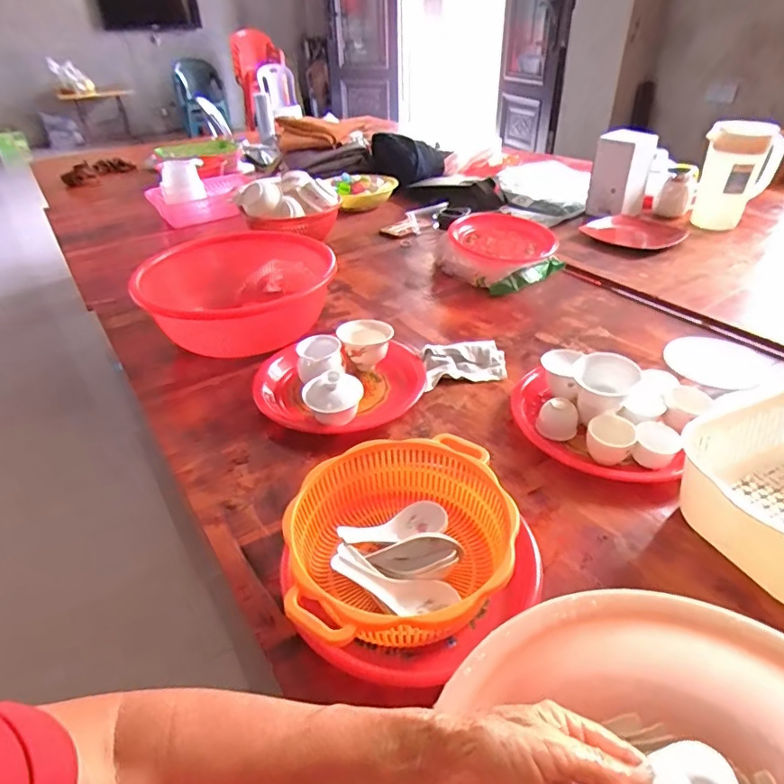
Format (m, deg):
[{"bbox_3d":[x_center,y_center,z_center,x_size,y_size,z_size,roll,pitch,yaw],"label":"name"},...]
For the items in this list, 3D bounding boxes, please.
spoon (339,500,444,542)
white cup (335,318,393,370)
[{"bbox_3d":[0.001,0.144,0.550,0.120,0.034,0.037,-1,31,-35],"label":"spoon"},{"bbox_3d":[-0.042,-0.073,0.847,0.086,0.063,0.082,-8,37,-7],"label":"white cup"}]

